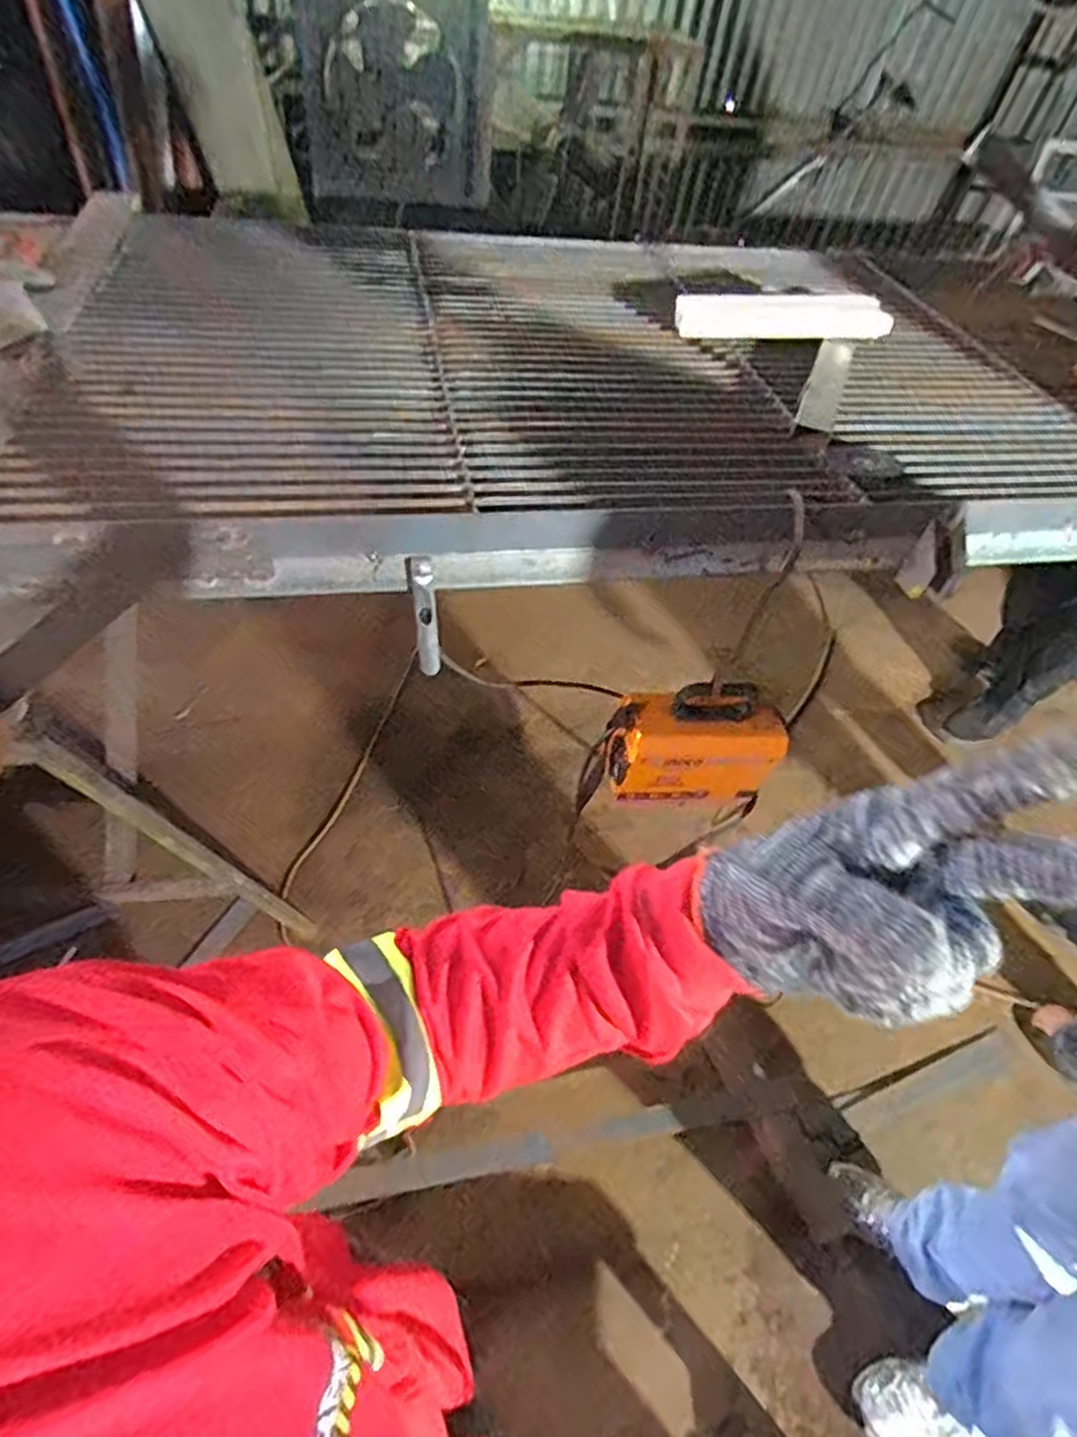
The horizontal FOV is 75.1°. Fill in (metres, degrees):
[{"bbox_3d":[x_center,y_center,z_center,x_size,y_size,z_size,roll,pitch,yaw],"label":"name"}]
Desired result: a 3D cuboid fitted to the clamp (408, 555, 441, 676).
[{"bbox_3d":[-0.136,-0.120,0.840,0.027,0.161,0.038,8,48,-1],"label":"clamp"}]

